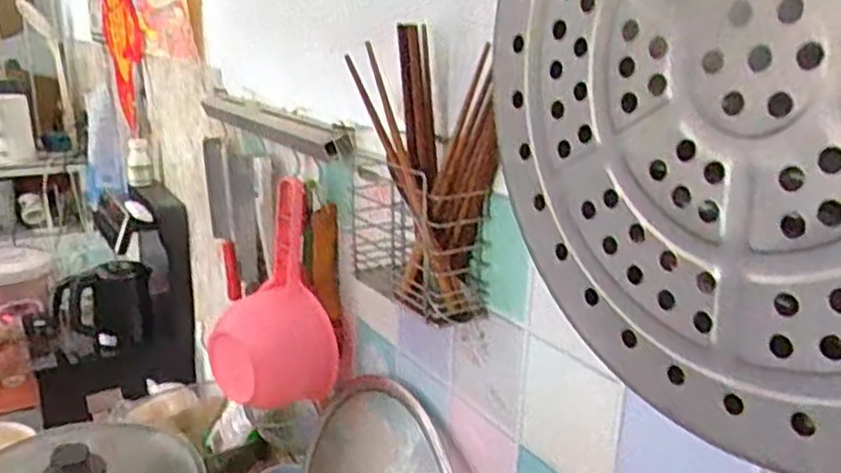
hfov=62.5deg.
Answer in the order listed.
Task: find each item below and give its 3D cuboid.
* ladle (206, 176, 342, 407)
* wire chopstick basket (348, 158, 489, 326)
[{"bbox_3d":[-0.168,0.071,0.793,0.123,0.222,0.107,-10,21,-35],"label":"ladle"},{"bbox_3d":[-0.005,-0.002,0.614,0.052,0.114,0.149,-11,21,-35],"label":"wire chopstick basket"}]

